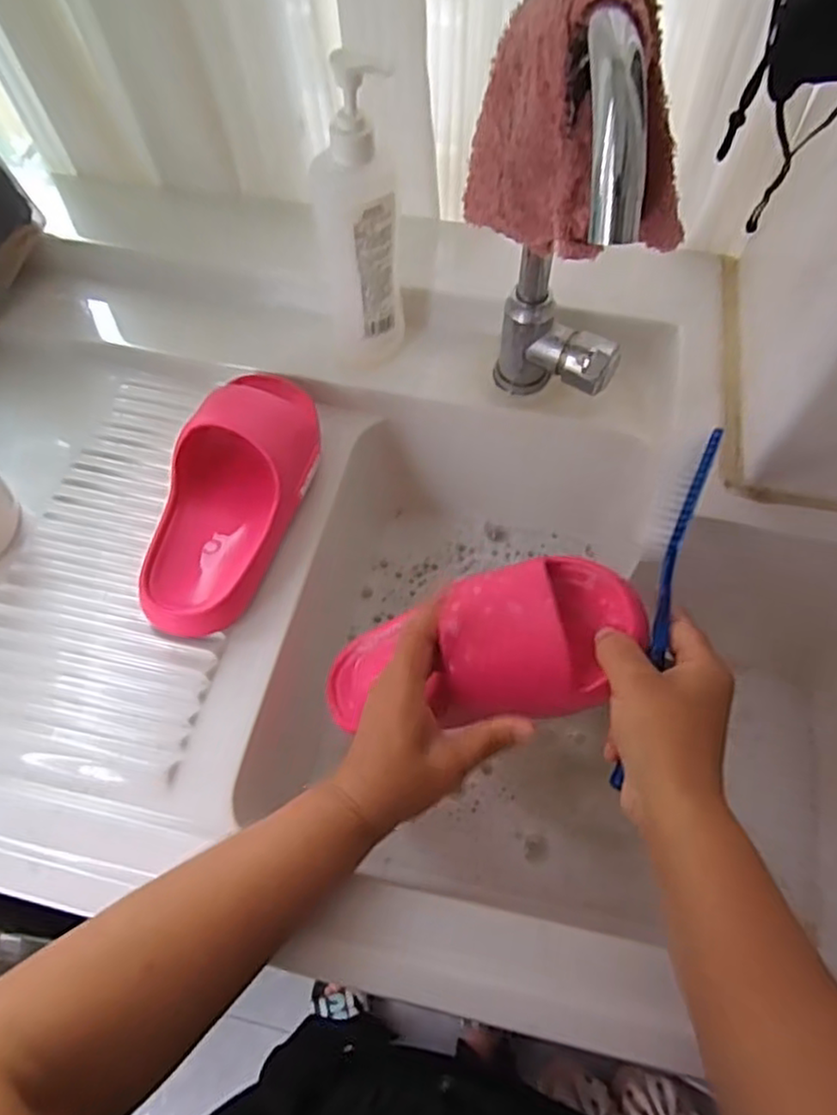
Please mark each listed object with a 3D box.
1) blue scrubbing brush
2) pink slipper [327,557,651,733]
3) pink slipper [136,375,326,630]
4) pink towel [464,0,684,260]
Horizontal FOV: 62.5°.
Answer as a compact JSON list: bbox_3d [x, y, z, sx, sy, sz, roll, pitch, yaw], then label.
[{"bbox_3d":[0.144,0.021,0.413,0.032,0.013,0.223,15,77,10],"label":"blue scrubbing brush"},{"bbox_3d":[0.022,0.058,0.451,0.229,0.057,0.095,-18,56,32],"label":"pink slipper"},{"bbox_3d":[-0.141,-0.055,0.534,0.093,0.056,0.239,10,63,7],"label":"pink slipper"},{"bbox_3d":[0.078,-0.226,0.365,0.127,0.137,0.082,27,66,15],"label":"pink towel"}]

